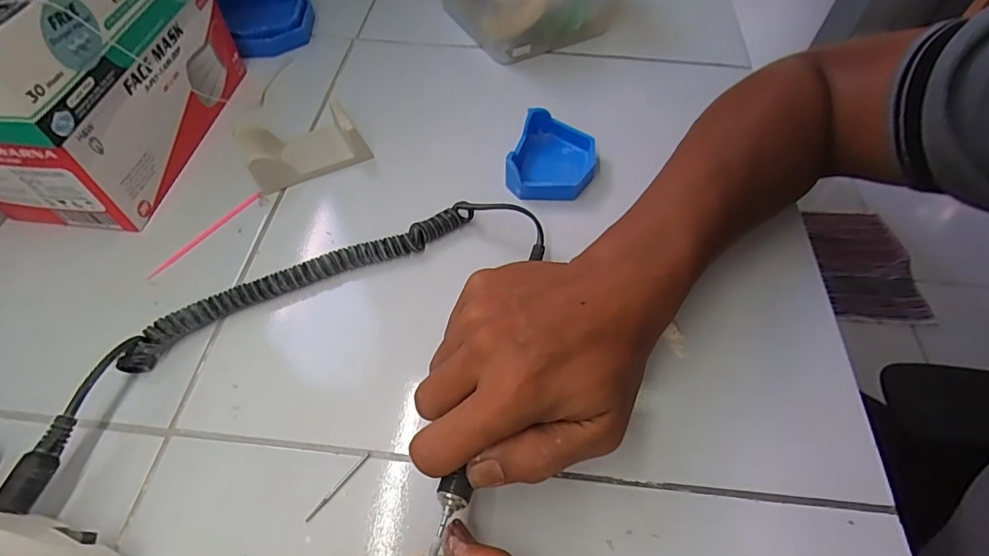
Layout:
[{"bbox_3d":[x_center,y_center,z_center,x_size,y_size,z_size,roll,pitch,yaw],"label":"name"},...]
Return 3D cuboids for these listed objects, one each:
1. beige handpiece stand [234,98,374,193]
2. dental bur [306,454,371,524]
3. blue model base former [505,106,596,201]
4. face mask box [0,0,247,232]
[{"bbox_3d":[-0.151,-0.107,0.392,0.090,0.032,0.043,-22,58,-15],"label":"beige handpiece stand"},{"bbox_3d":[-0.084,0.112,0.265,0.004,0.004,0.043,35,62,21],"label":"dental bur"},{"bbox_3d":[0.048,-0.096,0.393,0.062,0.027,0.077,15,57,10],"label":"blue model base former"},{"bbox_3d":[-0.281,-0.136,0.378,0.101,0.083,0.209,8,56,5],"label":"face mask box"}]

